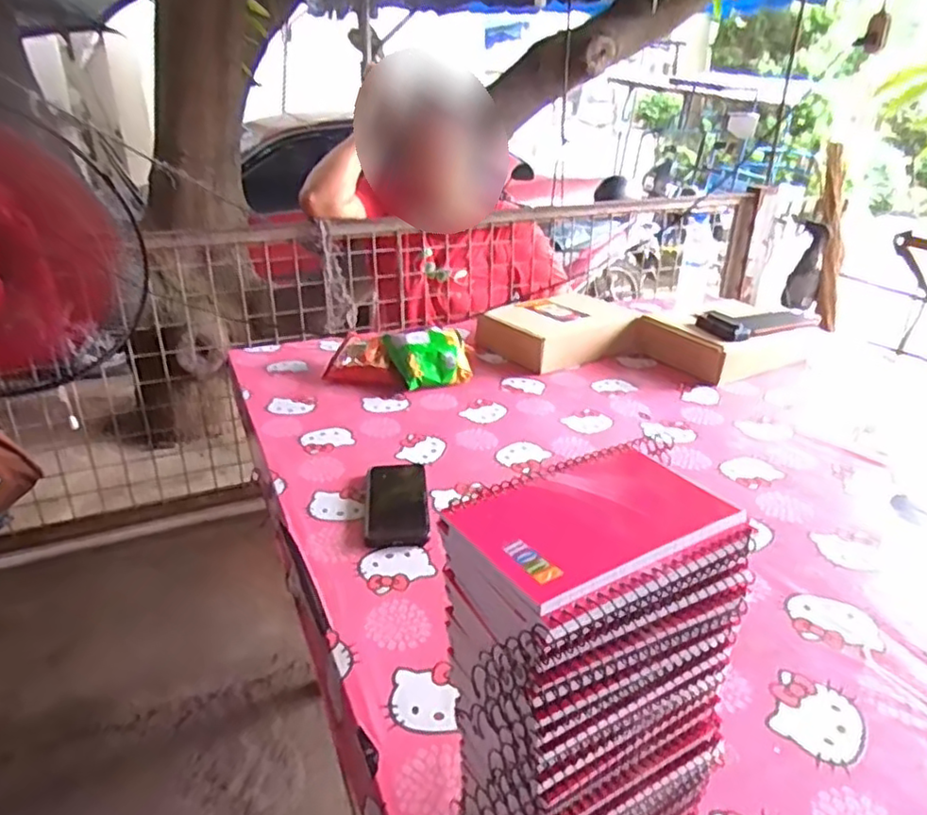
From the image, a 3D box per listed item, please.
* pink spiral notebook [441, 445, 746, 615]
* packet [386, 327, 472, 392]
[{"bbox_3d":[0.066,0.051,0.330,0.132,0.009,0.085,-15,30,-29],"label":"pink spiral notebook"},{"bbox_3d":[-0.057,-0.088,1.179,0.150,0.054,0.124,-14,70,-18],"label":"packet"}]

